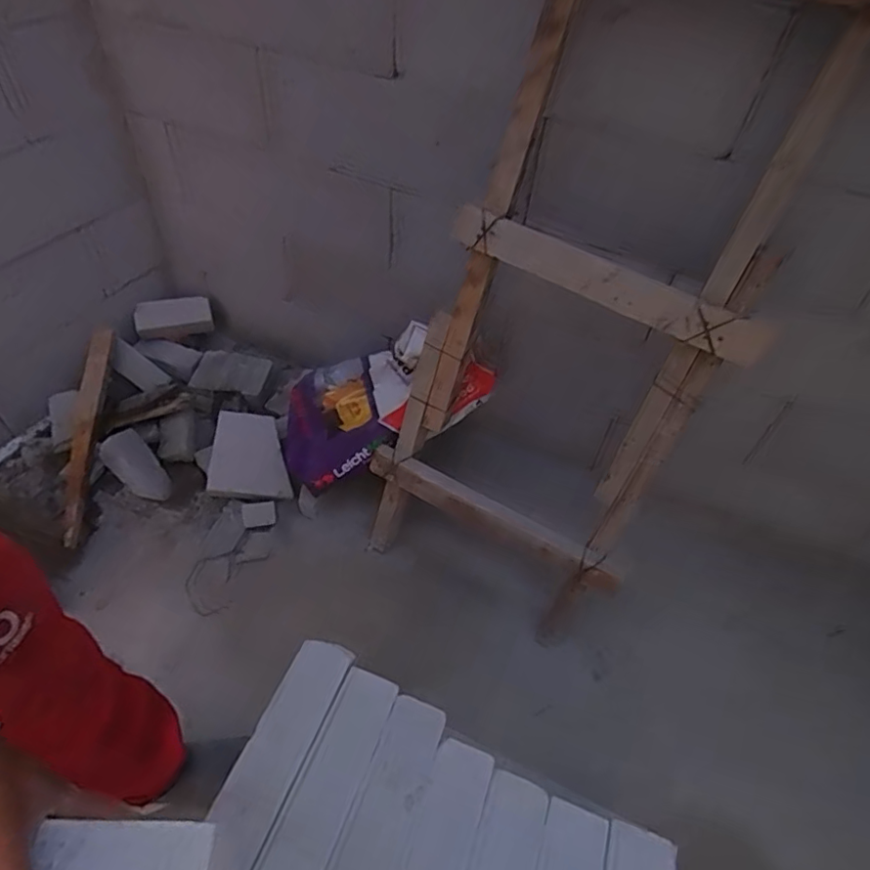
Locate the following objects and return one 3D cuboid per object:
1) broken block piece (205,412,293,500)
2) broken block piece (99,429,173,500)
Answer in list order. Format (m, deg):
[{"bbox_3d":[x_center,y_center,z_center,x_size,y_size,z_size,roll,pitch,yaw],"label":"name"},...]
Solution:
[{"bbox_3d":[-0.433,0.053,1.354,0.196,0.055,0.199,2,78,2],"label":"broken block piece"},{"bbox_3d":[-0.695,0.078,1.324,0.186,0.041,0.092,49,56,-3],"label":"broken block piece"}]

